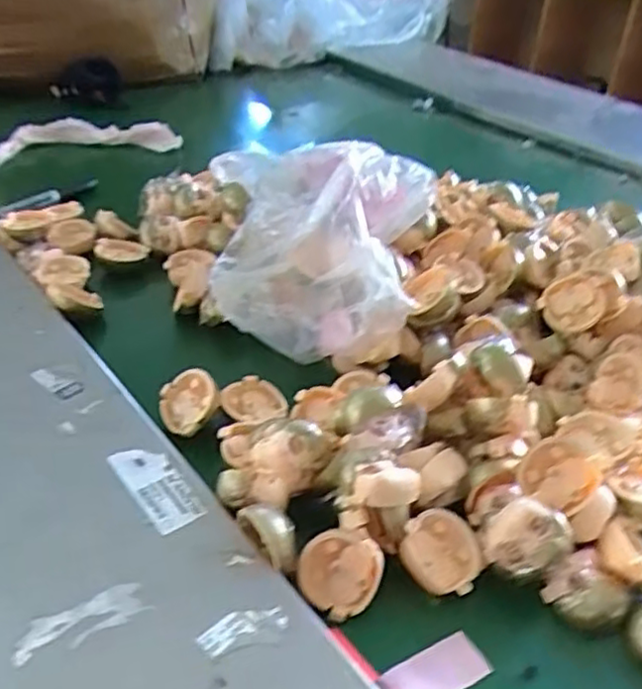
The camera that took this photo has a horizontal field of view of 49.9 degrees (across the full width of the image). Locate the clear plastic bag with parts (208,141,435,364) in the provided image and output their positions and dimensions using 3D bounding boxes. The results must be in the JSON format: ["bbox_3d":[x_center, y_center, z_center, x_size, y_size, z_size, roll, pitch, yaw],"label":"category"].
[{"bbox_3d":[-0.010,-0.093,0.608,0.197,0.125,0.222,5,36,1],"label":"clear plastic bag with parts"}]

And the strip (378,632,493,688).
[{"bbox_3d":[0.063,0.181,0.380,0.059,0.006,0.028,-15,40,-24],"label":"strip"}]

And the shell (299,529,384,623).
[{"bbox_3d":[0.011,0.135,0.410,0.046,0.050,0.020,17,0,9],"label":"shell"}]

